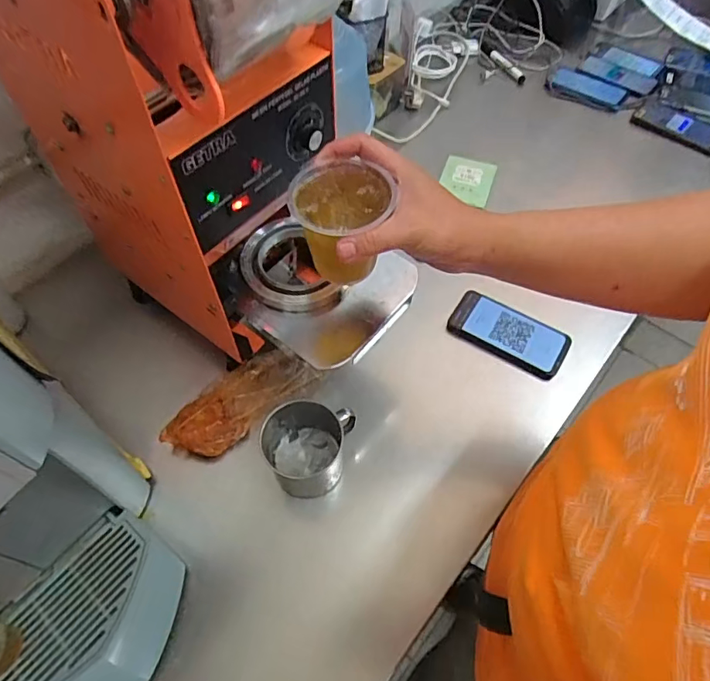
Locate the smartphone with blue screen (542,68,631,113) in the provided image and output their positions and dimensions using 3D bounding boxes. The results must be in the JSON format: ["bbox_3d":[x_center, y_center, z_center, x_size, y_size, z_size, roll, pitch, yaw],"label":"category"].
[{"bbox_3d":[0.486,-0.528,1.071,0.160,0.009,0.085,28,74,17],"label":"smartphone with blue screen"}]

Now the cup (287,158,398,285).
[{"bbox_3d":[-0.015,-0.102,0.463,0.084,0.087,0.082,0,58,-1],"label":"cup"}]

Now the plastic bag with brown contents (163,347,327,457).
[{"bbox_3d":[-0.148,0.076,0.673,0.213,0.042,0.083,-31,64,-19],"label":"plastic bag with brown contents"}]

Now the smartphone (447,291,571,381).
[{"bbox_3d":[0.222,-0.010,0.739,0.166,0.017,0.078,26,74,12],"label":"smartphone"}]

